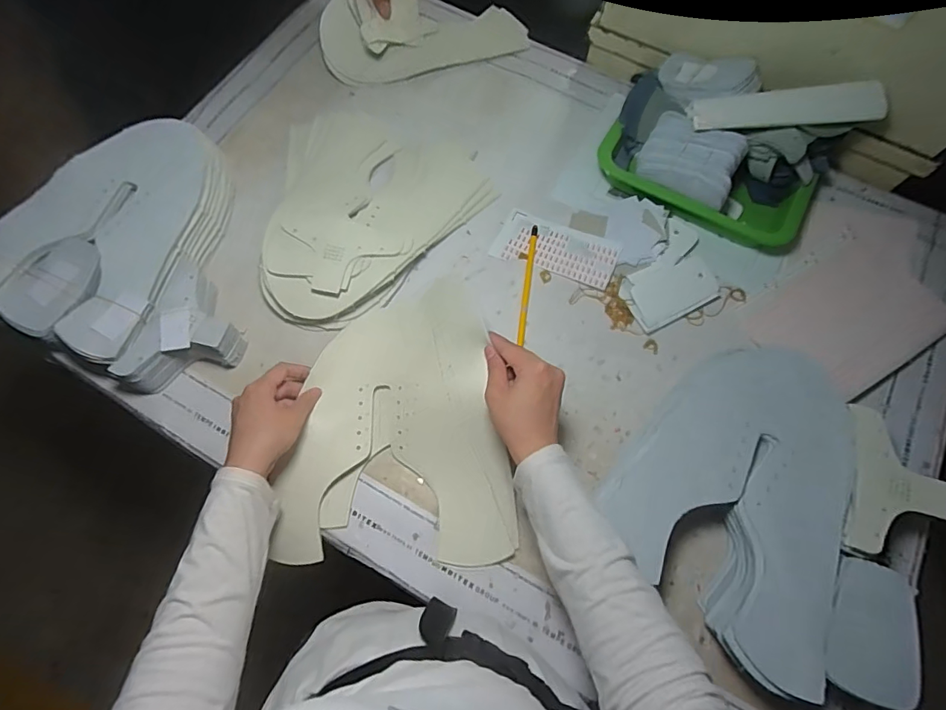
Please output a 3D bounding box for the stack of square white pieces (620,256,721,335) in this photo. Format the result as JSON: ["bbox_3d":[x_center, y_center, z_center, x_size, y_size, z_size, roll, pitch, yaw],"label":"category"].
[{"bbox_3d":[0.233,-0.077,0.567,0.112,0.013,0.069,-26,73,-10],"label":"stack of square white pieces"}]

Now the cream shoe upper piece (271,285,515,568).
[{"bbox_3d":[-0.083,0.065,0.502,0.225,0.045,0.285,-5,71,-2],"label":"cream shoe upper piece"}]

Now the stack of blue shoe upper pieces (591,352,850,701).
[{"bbox_3d":[0.248,0.120,0.474,0.198,0.066,0.295,24,71,7],"label":"stack of blue shoe upper pieces"}]

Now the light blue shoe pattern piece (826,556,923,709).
[{"bbox_3d":[0.335,0.228,0.398,0.068,0.008,0.105,21,71,6],"label":"light blue shoe pattern piece"}]

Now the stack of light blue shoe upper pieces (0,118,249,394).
[{"bbox_3d":[-0.358,-0.121,0.546,0.291,0.063,0.287,26,71,8],"label":"stack of light blue shoe upper pieces"}]

